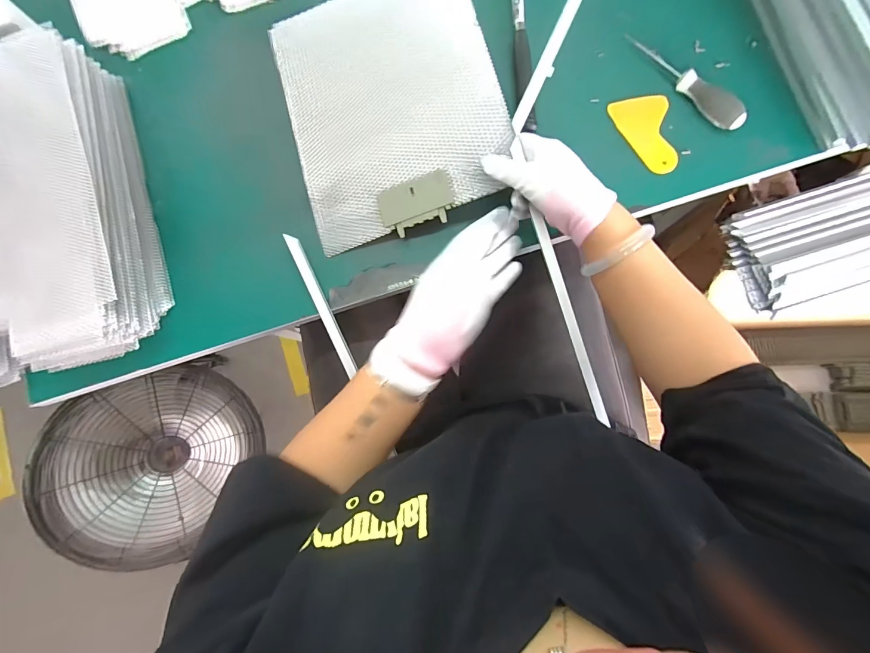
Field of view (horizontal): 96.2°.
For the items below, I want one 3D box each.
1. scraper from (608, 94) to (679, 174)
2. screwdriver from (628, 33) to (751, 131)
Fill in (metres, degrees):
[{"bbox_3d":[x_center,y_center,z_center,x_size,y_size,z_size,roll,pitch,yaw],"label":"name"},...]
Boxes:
[{"bbox_3d":[0.257,-0.234,0.479,0.065,0.006,0.099,-9,84,7],"label":"scraper"},{"bbox_3d":[0.301,-0.297,0.465,0.024,0.029,0.166,-34,81,-1],"label":"screwdriver"}]

